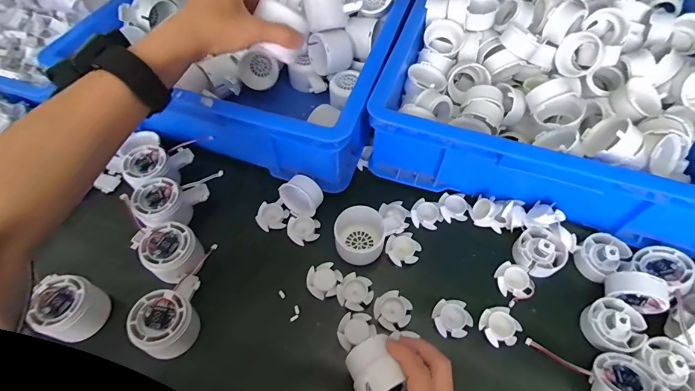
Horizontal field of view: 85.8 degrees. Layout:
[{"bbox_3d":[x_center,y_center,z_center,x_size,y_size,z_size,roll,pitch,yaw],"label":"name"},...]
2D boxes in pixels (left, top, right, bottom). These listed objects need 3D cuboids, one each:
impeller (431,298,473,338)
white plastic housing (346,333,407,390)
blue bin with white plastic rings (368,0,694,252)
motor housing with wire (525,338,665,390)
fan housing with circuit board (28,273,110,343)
[{"bbox_3d":[0.115,0.136,0.413,0.039,0.009,0.040,0,59,0],"label":"impeller"},{"bbox_3d":[0.024,0.161,0.337,0.041,0.037,0.055,-19,57,-7],"label":"white plastic housing"},{"bbox_3d":[0.312,-0.235,0.554,0.410,0.135,0.555,17,60,10],"label":"blue bin with white plastic rings"},{"bbox_3d":[0.241,0.178,0.366,0.108,0.037,0.063,8,59,8],"label":"motor housing with wire"},{"bbox_3d":[-0.291,0.119,0.395,0.059,0.051,0.055,0,59,0],"label":"fan housing with circuit board"}]

